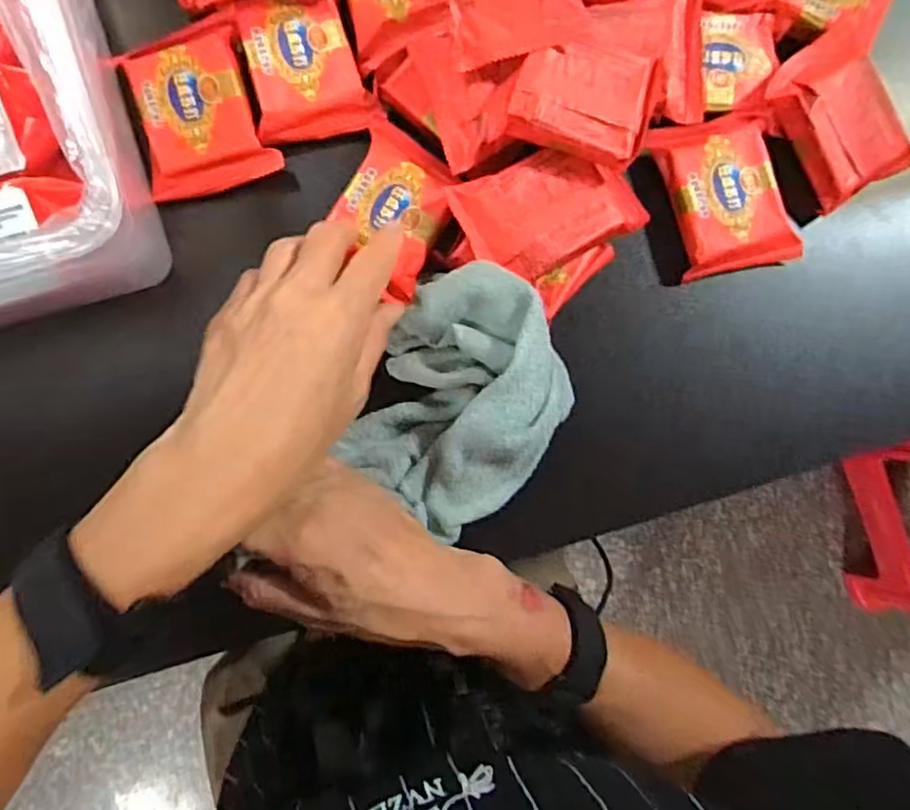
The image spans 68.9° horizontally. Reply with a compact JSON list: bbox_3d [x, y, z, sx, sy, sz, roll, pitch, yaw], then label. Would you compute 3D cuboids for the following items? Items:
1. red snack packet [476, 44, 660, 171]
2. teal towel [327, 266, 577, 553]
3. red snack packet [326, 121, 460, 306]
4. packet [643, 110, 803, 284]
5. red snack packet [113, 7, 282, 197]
[{"bbox_3d":[0.062,-0.154,0.338,0.089,0.018,0.055,6,88,-5],"label":"red snack packet"},{"bbox_3d":[0.004,-0.002,0.348,0.107,0.047,0.127,31,90,-4],"label":"teal towel"},{"bbox_3d":[-0.034,-0.107,0.362,0.055,0.011,0.083,23,90,-4],"label":"red snack packet"},{"bbox_3d":[0.157,-0.121,0.381,0.067,0.017,0.088,-18,91,-5],"label":"packet"},{"bbox_3d":[-0.140,-0.160,0.361,0.066,0.015,0.084,-21,91,-5],"label":"red snack packet"}]

